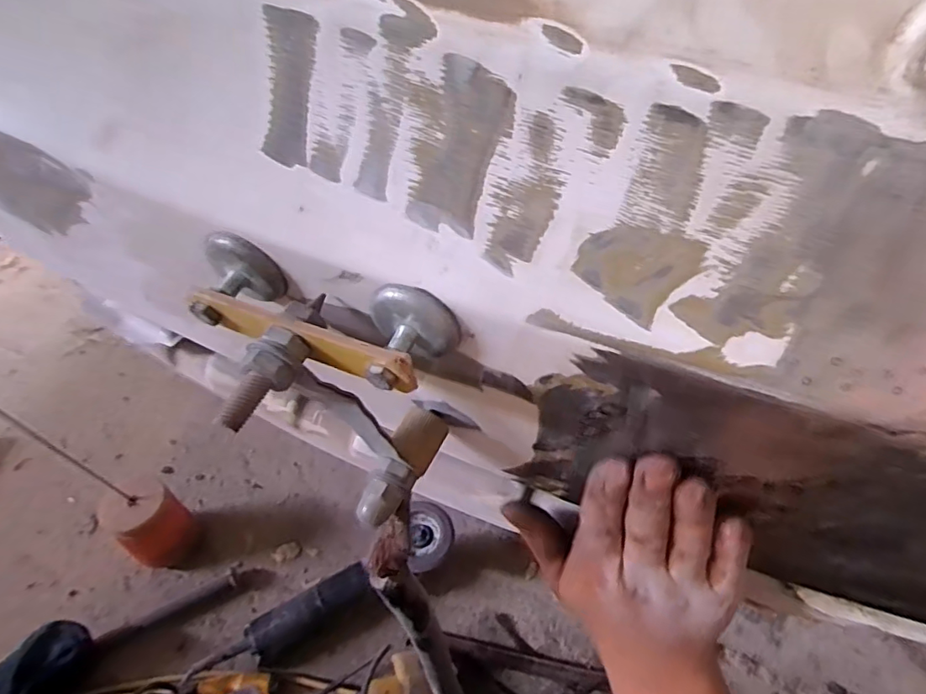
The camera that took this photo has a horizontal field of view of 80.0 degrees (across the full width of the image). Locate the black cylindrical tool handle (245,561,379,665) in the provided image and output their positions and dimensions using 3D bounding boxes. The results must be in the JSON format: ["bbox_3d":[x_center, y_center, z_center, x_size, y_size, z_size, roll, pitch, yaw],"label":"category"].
[{"bbox_3d":[-0.192,0.337,0.709,0.159,0.052,0.049,-23,58,-20],"label":"black cylindrical tool handle"}]

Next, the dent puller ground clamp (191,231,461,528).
[{"bbox_3d":[-0.065,0.019,0.221,0.109,0.092,0.064,20,54,11],"label":"dent puller ground clamp"}]

